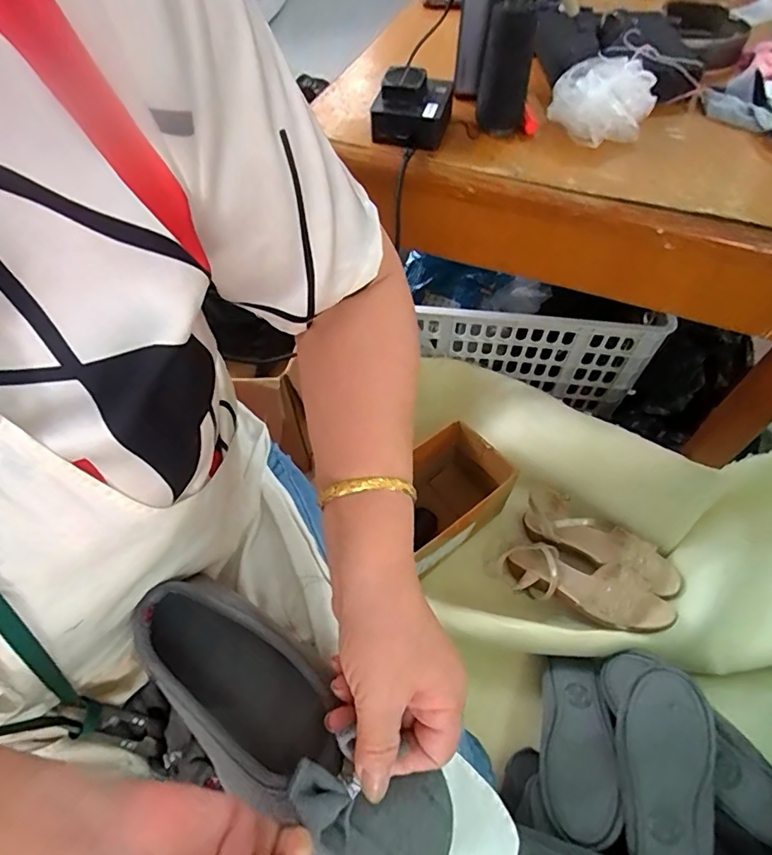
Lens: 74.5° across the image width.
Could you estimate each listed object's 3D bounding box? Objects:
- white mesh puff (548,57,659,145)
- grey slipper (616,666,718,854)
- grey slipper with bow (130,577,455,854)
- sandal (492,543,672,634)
[{"bbox_3d":[0.218,-0.331,0.514,0.096,0.048,0.078,18,59,12],"label":"white mesh puff"},{"bbox_3d":[0.321,0.400,0.590,0.102,0.038,0.219,-4,66,50],"label":"grey slipper"},{"bbox_3d":[-0.066,0.172,0.297,0.221,0.058,0.076,32,63,25],"label":"grey slipper with bow"},{"bbox_3d":[0.298,0.241,0.779,0.252,0.048,0.090,14,55,37],"label":"sandal"}]

